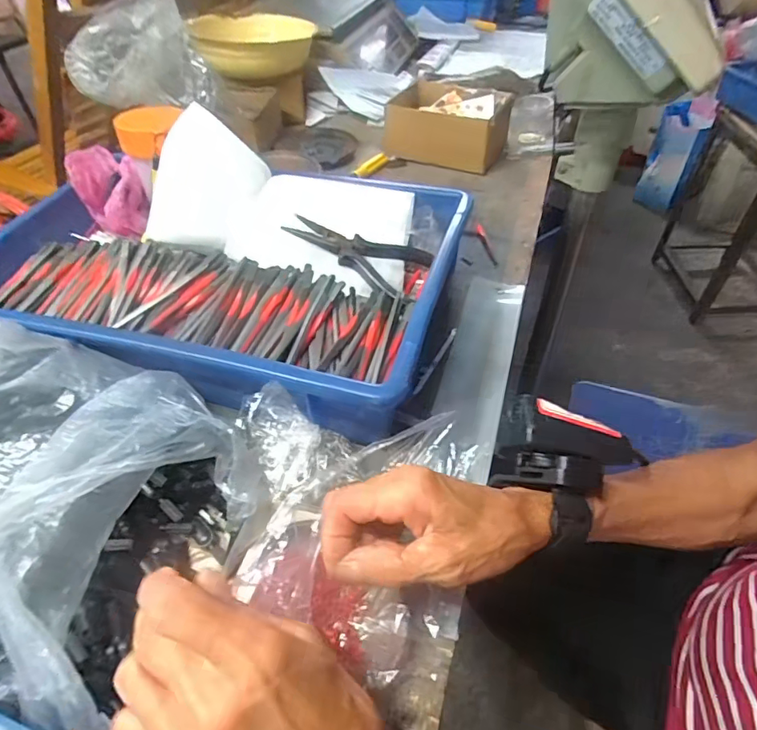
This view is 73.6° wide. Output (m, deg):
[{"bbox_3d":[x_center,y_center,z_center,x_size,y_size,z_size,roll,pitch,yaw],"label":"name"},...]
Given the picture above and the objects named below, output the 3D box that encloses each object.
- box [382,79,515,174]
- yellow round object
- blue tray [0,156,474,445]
[{"bbox_3d":[0.096,-0.331,0.700,0.158,0.068,0.124,8,48,9],"label":"box"},{"bbox_3d":[-0.187,-0.494,0.779,0.196,0.054,0.164,-19,49,-15],"label":"yellow round object"},{"bbox_3d":[-0.147,-0.089,0.473,0.415,0.079,0.272,12,48,12],"label":"blue tray"}]

